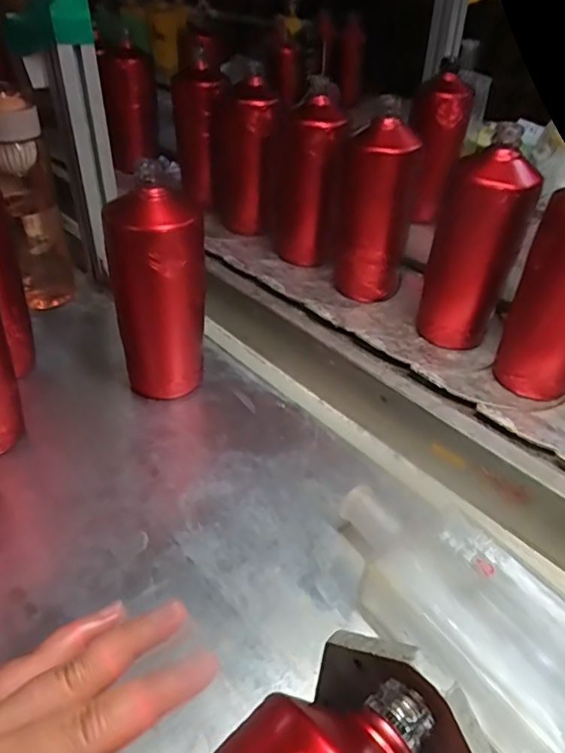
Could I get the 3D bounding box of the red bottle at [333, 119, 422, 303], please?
[{"bbox_3d":[0.110,-0.188,0.658,0.083,0.186,0.071,7,39,7],"label":"red bottle"}]

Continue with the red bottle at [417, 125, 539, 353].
[{"bbox_3d":[0.196,-0.126,0.568,0.081,0.199,0.064,17,41,18],"label":"red bottle"}]

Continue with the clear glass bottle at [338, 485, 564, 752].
[{"bbox_3d":[0.120,0.156,0.357,0.105,0.050,0.223,-23,45,-28],"label":"clear glass bottle"}]

